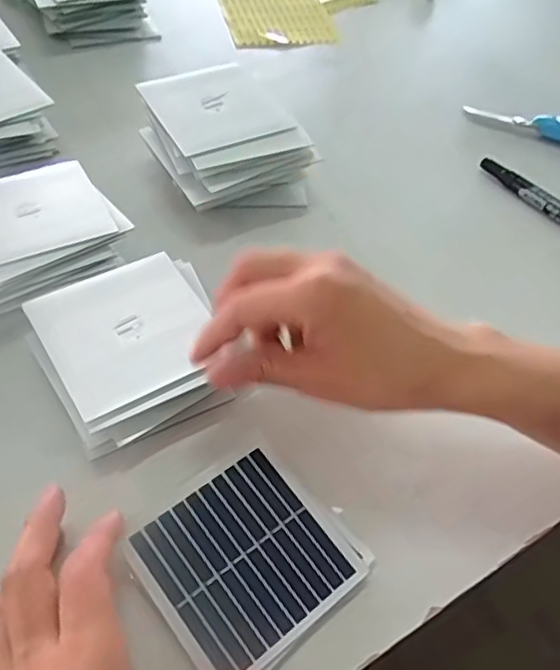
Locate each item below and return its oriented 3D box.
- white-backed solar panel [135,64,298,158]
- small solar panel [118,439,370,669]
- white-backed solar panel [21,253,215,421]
[{"bbox_3d":[-0.048,-0.172,0.466,0.092,0.004,0.087,-22,61,-24],"label":"white-backed solar panel"},{"bbox_3d":[-0.016,0.106,0.300,0.088,0.004,0.085,-32,68,-27],"label":"small solar panel"},{"bbox_3d":[-0.086,-0.005,0.354,0.088,0.006,0.088,-26,62,-24],"label":"white-backed solar panel"}]

